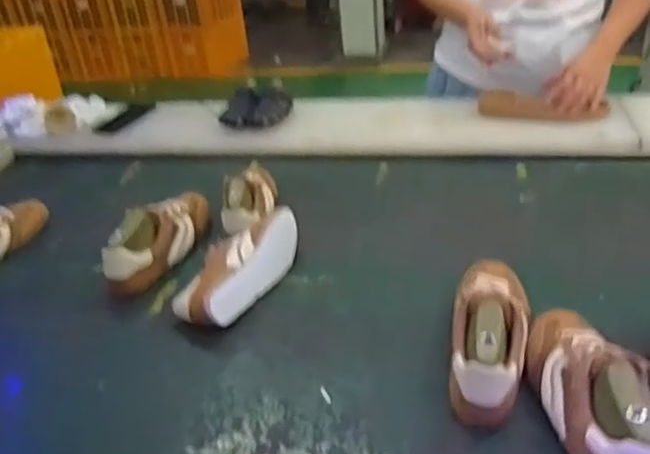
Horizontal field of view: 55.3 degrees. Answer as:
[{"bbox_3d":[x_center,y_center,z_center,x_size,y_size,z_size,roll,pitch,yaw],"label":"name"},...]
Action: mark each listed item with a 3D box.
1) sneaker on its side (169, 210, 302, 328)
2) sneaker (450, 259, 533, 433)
[{"bbox_3d":[-0.118,0.052,0.895,0.083,0.070,0.233,11,36,25],"label":"sneaker on its side"},{"bbox_3d":[0.196,0.109,0.726,0.081,0.090,0.250,6,33,17],"label":"sneaker"}]

